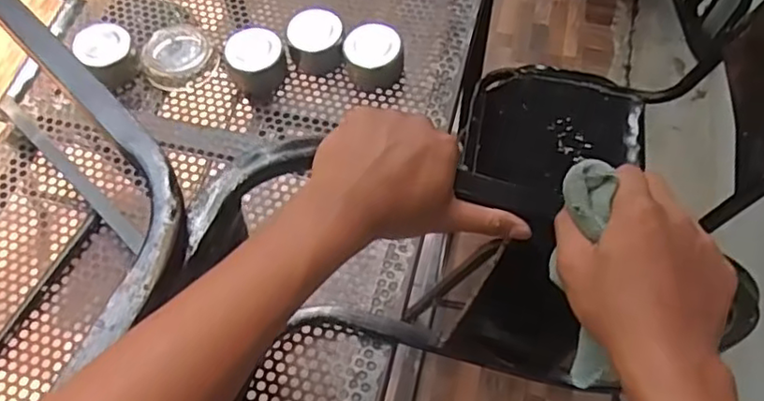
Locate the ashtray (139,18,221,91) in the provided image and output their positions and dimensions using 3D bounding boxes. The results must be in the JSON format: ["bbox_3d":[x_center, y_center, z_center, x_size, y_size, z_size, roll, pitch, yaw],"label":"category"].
[{"bbox_3d":[-0.295,-0.208,0.942,0.103,0.036,0.103,-2,60,3],"label":"ashtray"}]

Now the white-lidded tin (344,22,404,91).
[{"bbox_3d":[-0.010,-0.197,0.900,0.075,0.058,0.078,-2,60,3],"label":"white-lidded tin"}]

